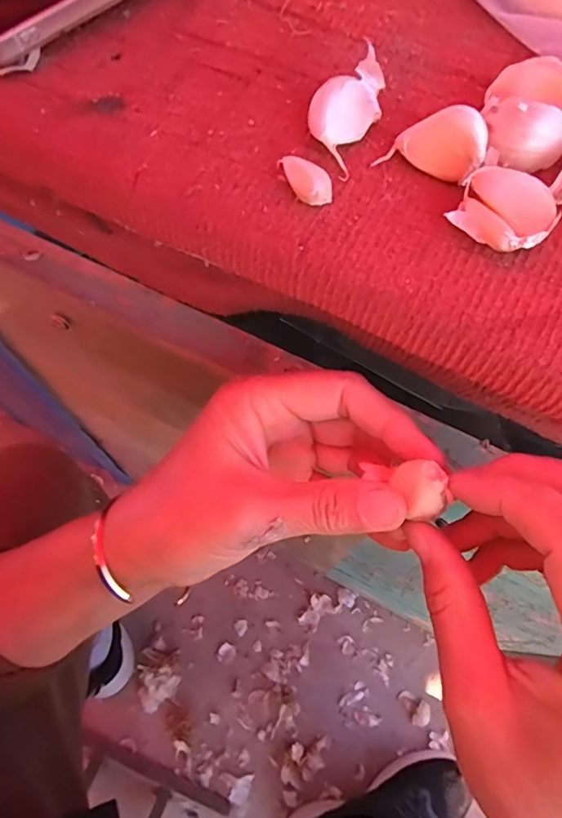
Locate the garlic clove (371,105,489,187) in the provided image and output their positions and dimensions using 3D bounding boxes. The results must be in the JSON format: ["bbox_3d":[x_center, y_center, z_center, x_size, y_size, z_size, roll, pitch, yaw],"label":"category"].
[{"bbox_3d":[0.056,-0.096,0.185,0.035,0.018,0.018,20,71,9],"label":"garlic clove"}]

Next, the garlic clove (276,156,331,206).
[{"bbox_3d":[0.008,-0.084,0.186,0.011,0.008,0.024,-39,73,-13],"label":"garlic clove"}]

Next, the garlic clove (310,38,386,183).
[{"bbox_3d":[0.022,-0.110,0.186,0.022,0.026,0.036,20,71,9],"label":"garlic clove"}]

